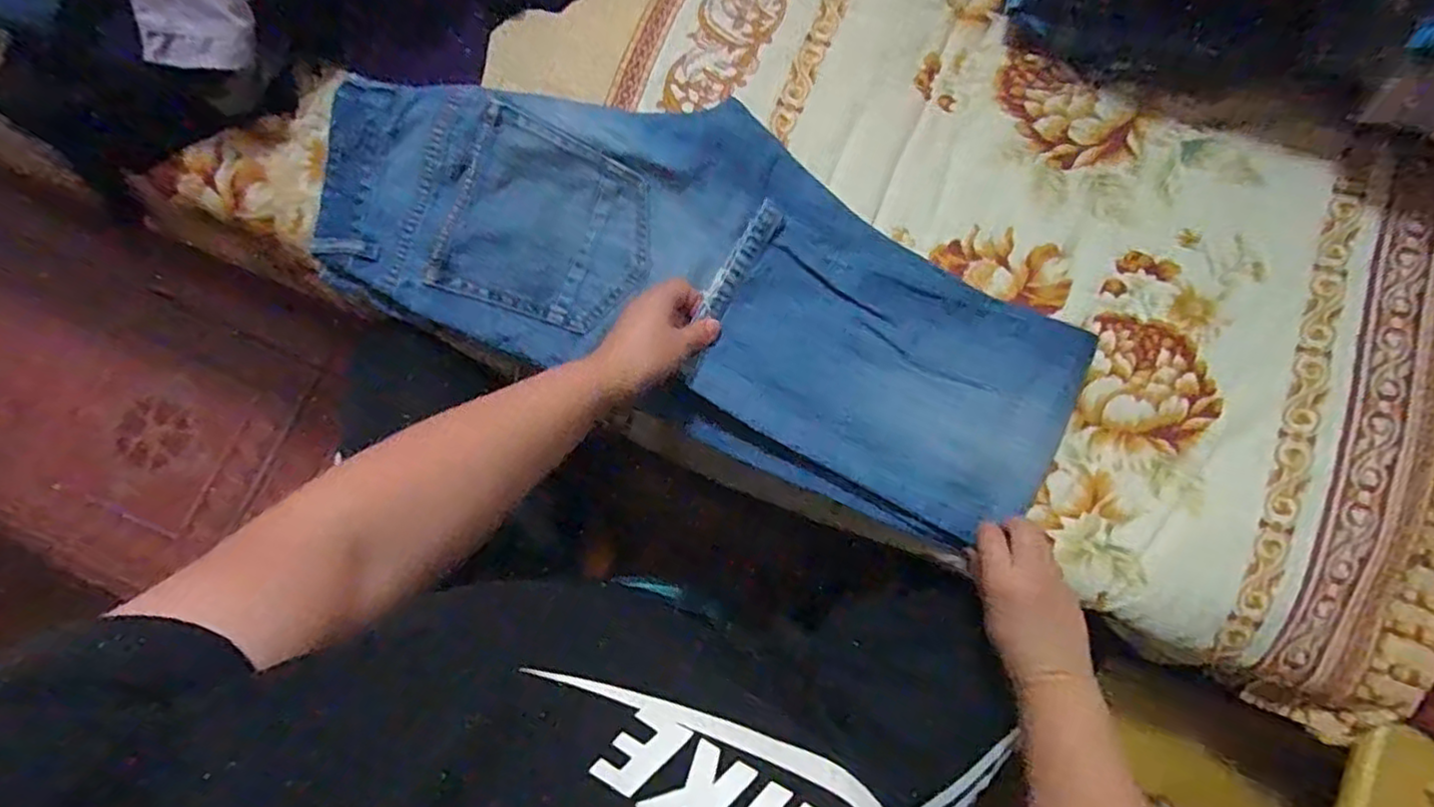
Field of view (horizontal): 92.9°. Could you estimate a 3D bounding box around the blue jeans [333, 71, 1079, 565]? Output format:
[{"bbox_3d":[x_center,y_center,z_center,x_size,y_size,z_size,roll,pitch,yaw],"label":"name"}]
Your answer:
[{"bbox_3d":[-0.020,-0.102,0.556,0.612,0.059,0.230,24,79,2],"label":"blue jeans"}]

